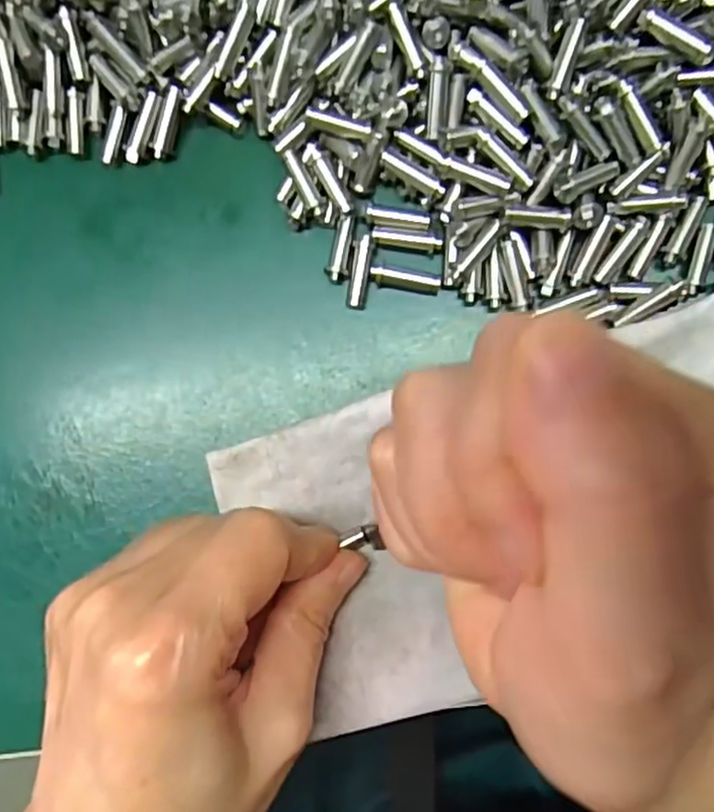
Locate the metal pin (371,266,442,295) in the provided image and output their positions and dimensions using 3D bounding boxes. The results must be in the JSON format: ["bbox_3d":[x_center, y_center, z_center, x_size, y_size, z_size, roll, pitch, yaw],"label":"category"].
[{"bbox_3d":[0.015,-0.037,0.199,0.021,0.004,0.005,10,90,4],"label":"metal pin"}]

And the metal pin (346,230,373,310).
[{"bbox_3d":[0.001,-0.041,0.202,0.005,0.004,0.023,9,90,4],"label":"metal pin"}]

